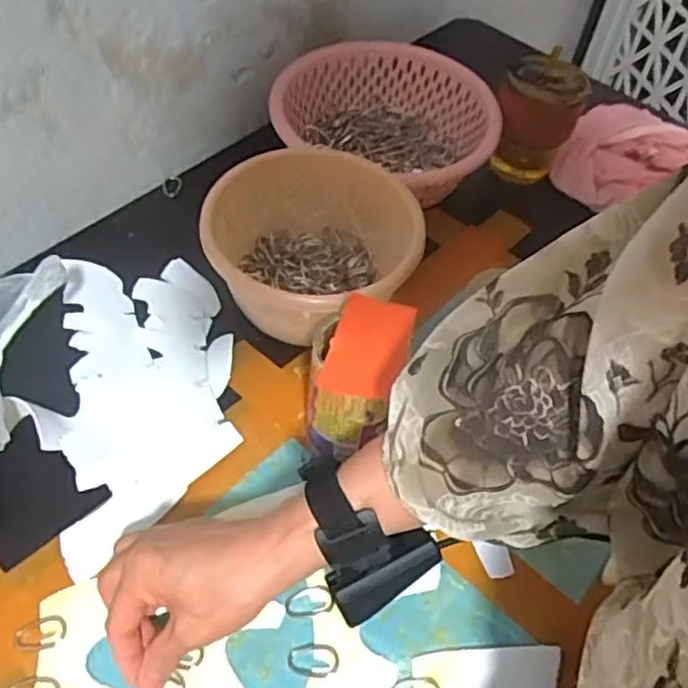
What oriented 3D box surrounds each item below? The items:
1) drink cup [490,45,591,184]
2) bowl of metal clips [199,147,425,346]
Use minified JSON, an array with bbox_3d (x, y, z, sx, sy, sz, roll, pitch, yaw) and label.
[{"bbox_3d":[0.201,-0.233,0.730,0.078,0.108,0.085,20,54,12],"label":"drink cup"},{"bbox_3d":[-0.026,-0.076,0.588,0.158,0.093,0.168,1,53,-2],"label":"bowl of metal clips"}]

